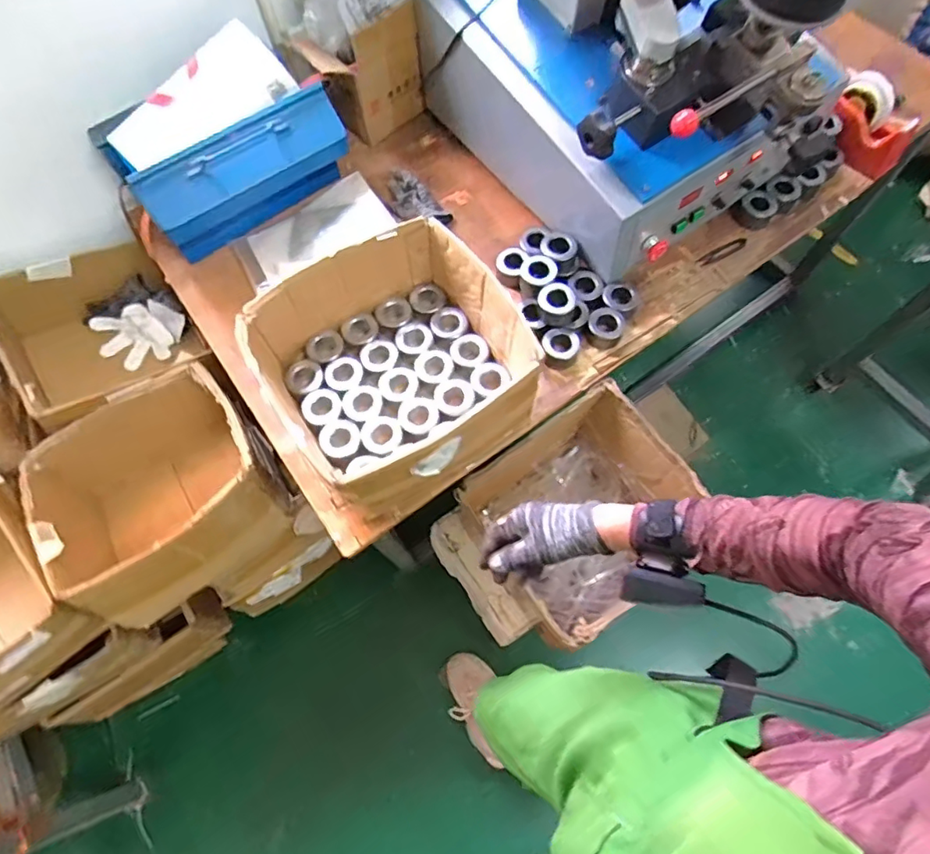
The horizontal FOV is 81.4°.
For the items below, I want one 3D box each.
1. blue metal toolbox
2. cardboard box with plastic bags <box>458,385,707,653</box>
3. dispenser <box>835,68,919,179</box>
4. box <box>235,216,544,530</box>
[{"bbox_3d":[-0.396,-0.469,0.948,0.346,0.176,0.202,-37,72,-12],"label":"blue metal toolbox"},{"bbox_3d":[0.196,0.160,0.949,0.307,0.290,0.294,-34,71,-11],"label":"cardboard box with plastic bags"},{"bbox_3d":[0.769,-0.559,1.013,0.116,0.195,0.058,5,62,46],"label":"dispenser"},{"bbox_3d":[-0.102,-0.093,0.810,0.338,0.166,0.340,-34,71,-11],"label":"box"}]

